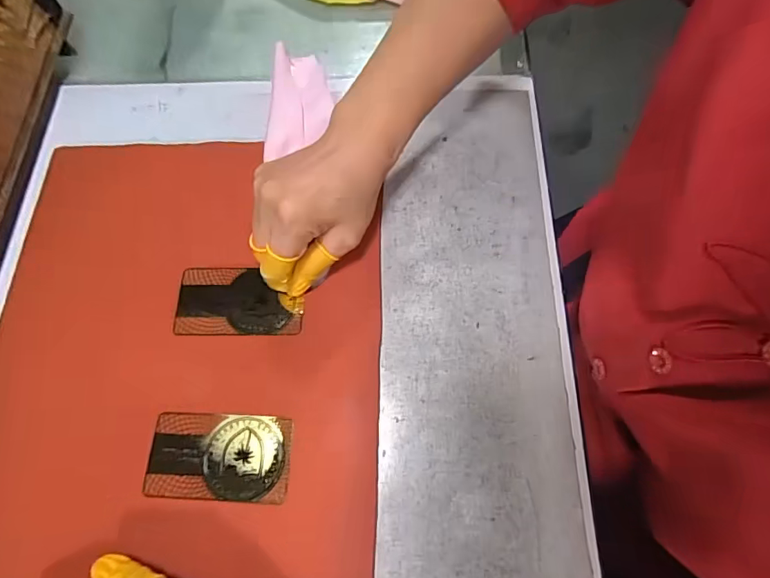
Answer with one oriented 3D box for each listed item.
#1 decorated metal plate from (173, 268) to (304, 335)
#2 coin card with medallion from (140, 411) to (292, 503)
[{"bbox_3d":[-0.099,0.008,0.321,0.085,0.004,0.048,0,68,3],"label":"decorated metal plate"},{"bbox_3d":[-0.100,0.101,0.285,0.085,0.004,0.048,1,68,4],"label":"coin card with medallion"}]

